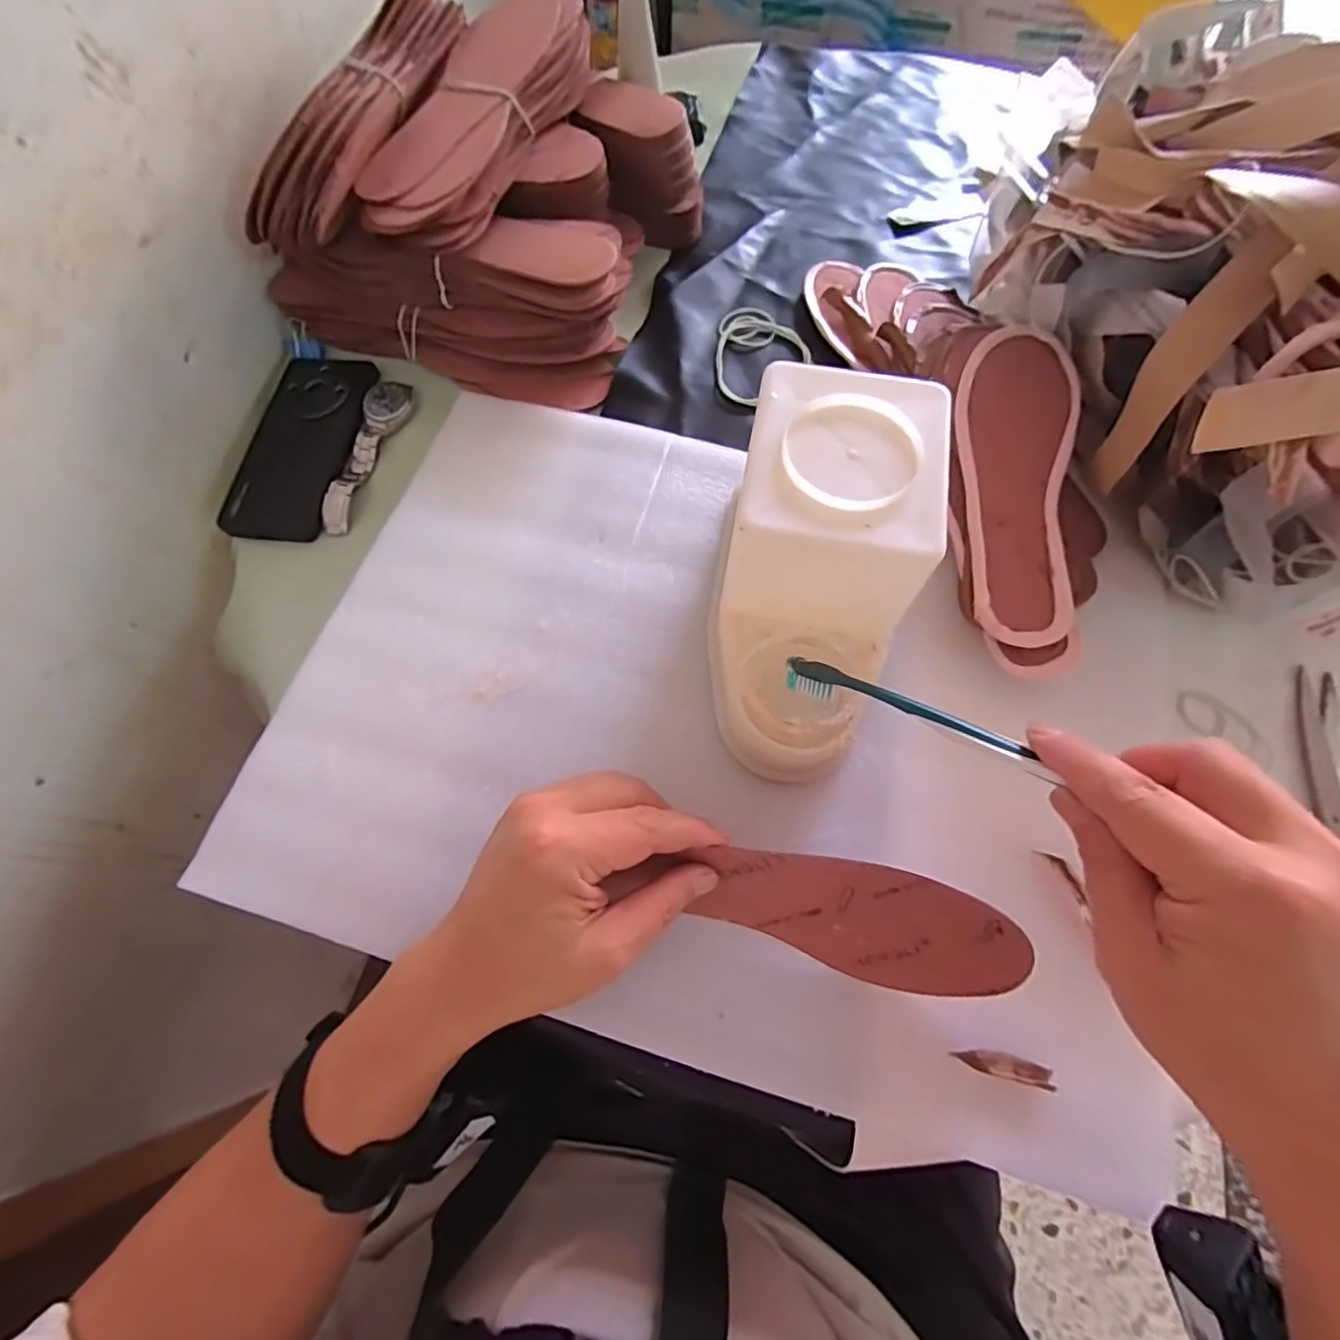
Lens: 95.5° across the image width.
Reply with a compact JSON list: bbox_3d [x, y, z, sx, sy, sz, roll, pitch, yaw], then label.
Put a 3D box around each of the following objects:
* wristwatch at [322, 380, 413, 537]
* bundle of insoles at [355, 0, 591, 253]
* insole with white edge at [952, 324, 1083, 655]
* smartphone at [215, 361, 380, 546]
[{"bbox_3d":[-0.232,-0.163,0.463,0.034,0.014,0.135,11,69,4],"label":"wristwatch"},{"bbox_3d":[-0.134,-0.395,0.438,0.087,0.043,0.252,19,70,7],"label":"bundle of insoles"},{"bbox_3d":[0.217,-0.123,0.385,0.070,0.005,0.222,9,74,11],"label":"insole with white edge"},{"bbox_3d":[-0.284,-0.174,0.469,0.078,0.013,0.167,7,69,2],"label":"smartphone"}]

